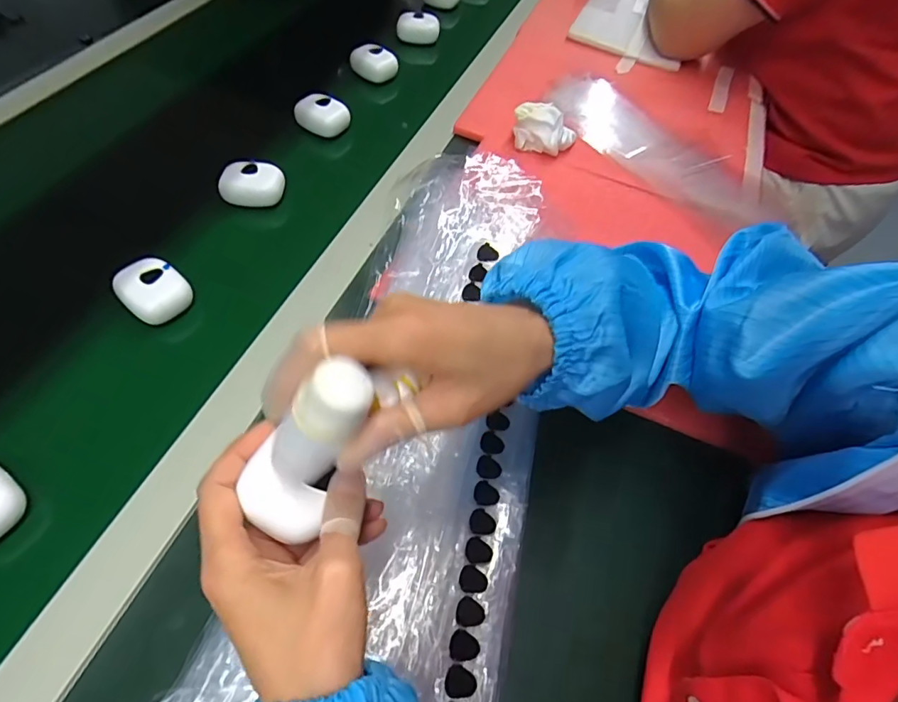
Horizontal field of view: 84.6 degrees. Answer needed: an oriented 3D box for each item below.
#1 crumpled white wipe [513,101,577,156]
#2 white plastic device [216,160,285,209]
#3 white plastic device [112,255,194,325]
[{"bbox_3d":[0.105,-0.245,0.537,0.069,0.038,0.050,17,57,6],"label":"crumpled white wipe"},{"bbox_3d":[-0.194,-0.167,0.490,0.058,0.027,0.040,1,57,-4],"label":"white plastic device"},{"bbox_3d":[-0.245,-0.051,0.407,0.051,0.022,0.047,32,60,15],"label":"white plastic device"}]

